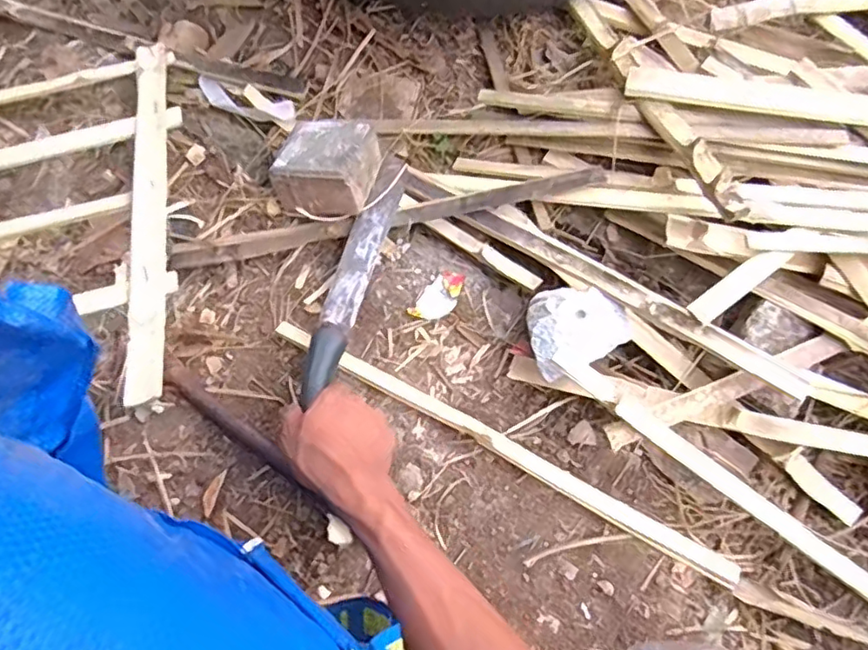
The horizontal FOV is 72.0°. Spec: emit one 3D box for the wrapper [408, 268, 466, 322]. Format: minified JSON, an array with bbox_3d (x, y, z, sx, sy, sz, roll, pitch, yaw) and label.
[{"bbox_3d":[0.008,-0.033,0.685,0.039,0.008,0.075,34,72,9],"label":"wrapper"}]

